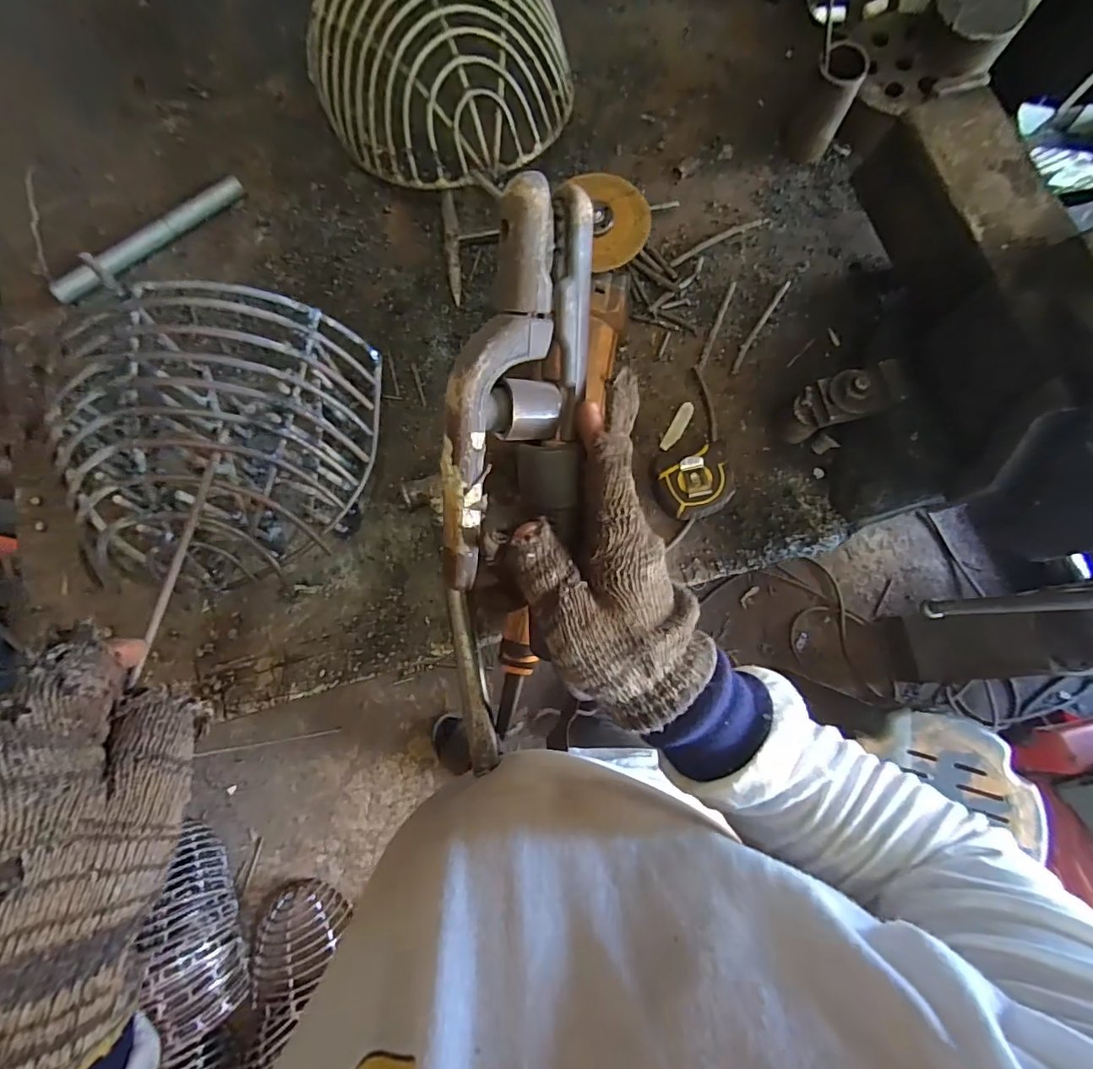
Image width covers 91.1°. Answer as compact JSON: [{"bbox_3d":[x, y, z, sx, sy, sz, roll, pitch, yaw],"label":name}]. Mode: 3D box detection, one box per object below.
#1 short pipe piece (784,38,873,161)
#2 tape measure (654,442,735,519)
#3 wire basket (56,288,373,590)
[{"bbox_3d":[0.249,-0.385,0.482,0.041,0.083,0.048,27,81,5],"label":"short pipe piece"},{"bbox_3d":[0.120,-0.041,0.445,0.056,0.034,0.056,-2,78,9],"label":"tape measure"},{"bbox_3d":[-0.232,-0.064,0.398,0.189,0.142,0.209,6,80,2],"label":"wire basket"}]

